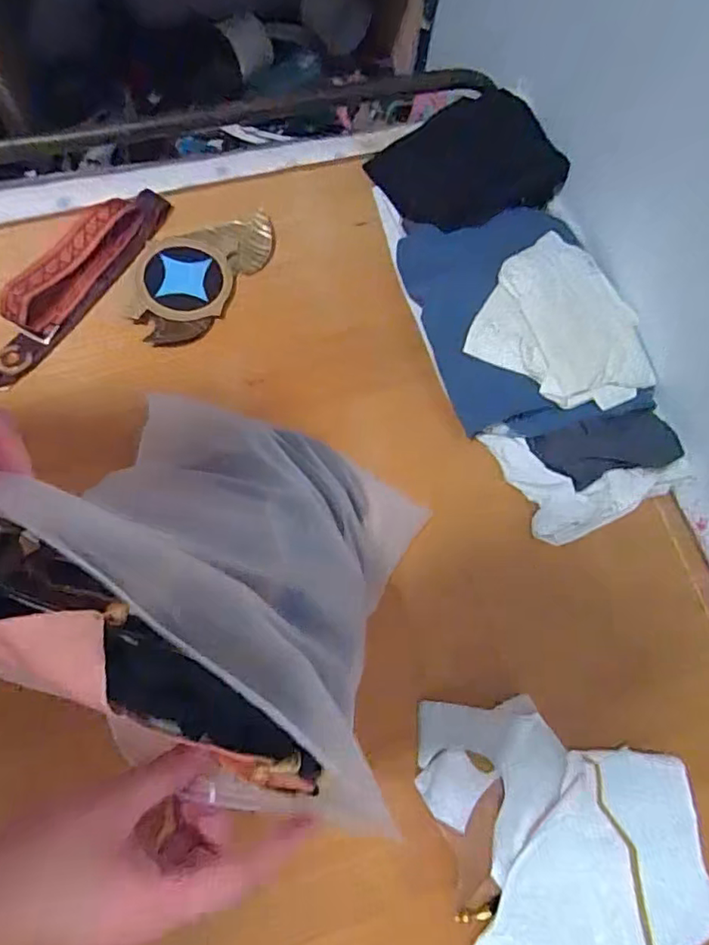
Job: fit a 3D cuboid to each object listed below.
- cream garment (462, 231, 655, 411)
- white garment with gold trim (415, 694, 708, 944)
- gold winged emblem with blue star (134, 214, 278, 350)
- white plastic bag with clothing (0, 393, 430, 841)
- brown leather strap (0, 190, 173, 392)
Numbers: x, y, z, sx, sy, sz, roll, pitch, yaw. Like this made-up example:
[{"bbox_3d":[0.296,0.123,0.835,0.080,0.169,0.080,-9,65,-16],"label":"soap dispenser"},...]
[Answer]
[{"bbox_3d":[0.250,-0.168,0.655,0.194,0.038,0.202,0,72,-1],"label":"cream garment"},{"bbox_3d":[0.194,0.417,0.488,0.246,0.050,0.413,-3,72,-2],"label":"white garment with gold trim"},{"bbox_3d":[-0.195,-0.246,0.706,0.123,0.016,0.205,31,74,9],"label":"gold winged emblem with blue star"},{"bbox_3d":[-0.074,0.060,0.446,0.240,0.401,0.105,26,107,7],"label":"white plastic bag with clothing"},{"bbox_3d":[-0.338,-0.236,0.673,0.085,0.041,0.304,30,74,8],"label":"brown leather strap"}]

